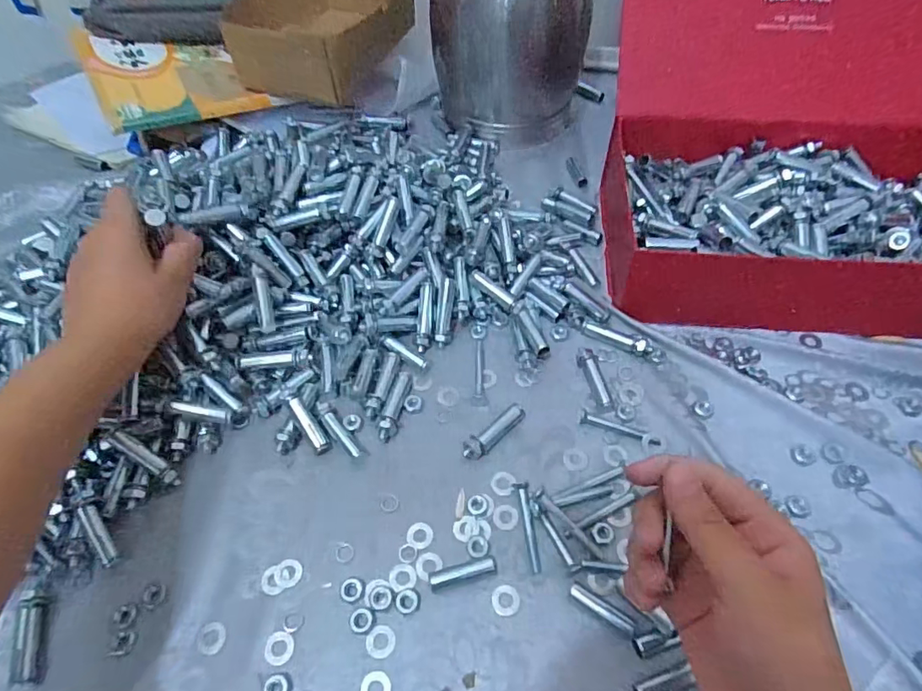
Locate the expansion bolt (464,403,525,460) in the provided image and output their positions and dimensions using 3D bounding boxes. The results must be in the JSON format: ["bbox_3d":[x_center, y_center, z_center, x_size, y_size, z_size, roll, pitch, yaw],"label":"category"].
[{"bbox_3d":[0.025,0.059,0.373,0.058,0.014,0.012,-36,60,-24],"label":"expansion bolt"}]

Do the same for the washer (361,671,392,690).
[{"bbox_3d":[-0.046,0.184,0.287,0.015,0.004,0.017,-1,53,0],"label":"washer"}]

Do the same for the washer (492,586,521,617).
[{"bbox_3d":[0.026,0.148,0.313,0.016,0.004,0.016,21,56,16],"label":"washer"}]

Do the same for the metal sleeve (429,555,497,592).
[{"bbox_3d":[0.002,0.134,0.318,0.041,0.012,0.009,-14,54,-9],"label":"metal sleeve"}]

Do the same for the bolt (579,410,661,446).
[{"bbox_3d":[0.110,0.058,0.375,0.056,0.006,0.008,17,55,13],"label":"bolt"}]

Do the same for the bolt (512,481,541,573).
[{"bbox_3d":[0.042,0.113,0.336,0.009,0.007,0.055,-4,53,-2],"label":"bolt"}]

